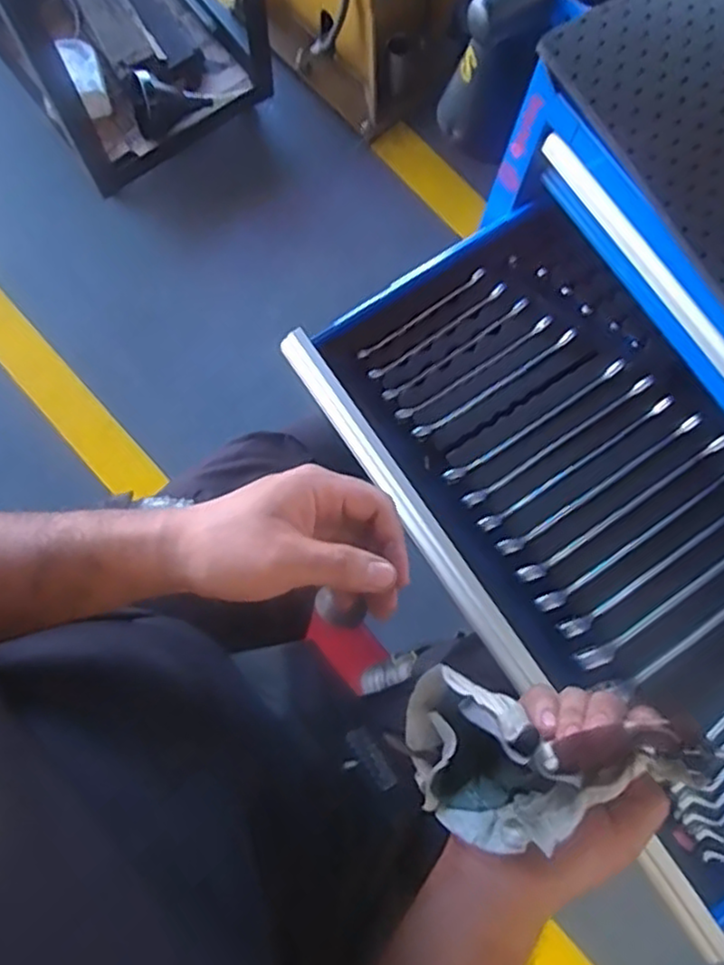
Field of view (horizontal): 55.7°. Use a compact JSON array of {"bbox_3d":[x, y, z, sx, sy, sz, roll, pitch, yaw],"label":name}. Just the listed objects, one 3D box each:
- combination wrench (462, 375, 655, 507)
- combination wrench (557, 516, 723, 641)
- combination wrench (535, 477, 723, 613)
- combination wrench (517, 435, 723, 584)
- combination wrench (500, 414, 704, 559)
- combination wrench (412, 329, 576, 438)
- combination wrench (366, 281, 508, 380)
[{"bbox_3d":[0.181,-0.038,0.627,0.211,0.009,0.012,-33,81,-7],"label":"combination wrench"},{"bbox_3d":[0.273,0.067,0.603,0.241,0.009,0.016,-32,81,-7],"label":"combination wrench"},{"bbox_3d":[0.253,0.046,0.605,0.236,0.006,0.015,-32,81,-7],"label":"combination wrench"},{"bbox_3d":[0.235,0.023,0.609,0.230,0.006,0.016,-32,81,-7],"label":"combination wrench"},{"bbox_3d":[0.215,0.003,0.613,0.220,0.006,0.016,-32,81,-7],"label":"combination wrench"},{"bbox_3d":[0.125,-0.091,0.633,0.179,0.005,0.010,-33,81,-7],"label":"combination wrench"},{"bbox_3d":[0.073,-0.142,0.642,0.157,0.004,0.010,-35,81,-8],"label":"combination wrench"}]

